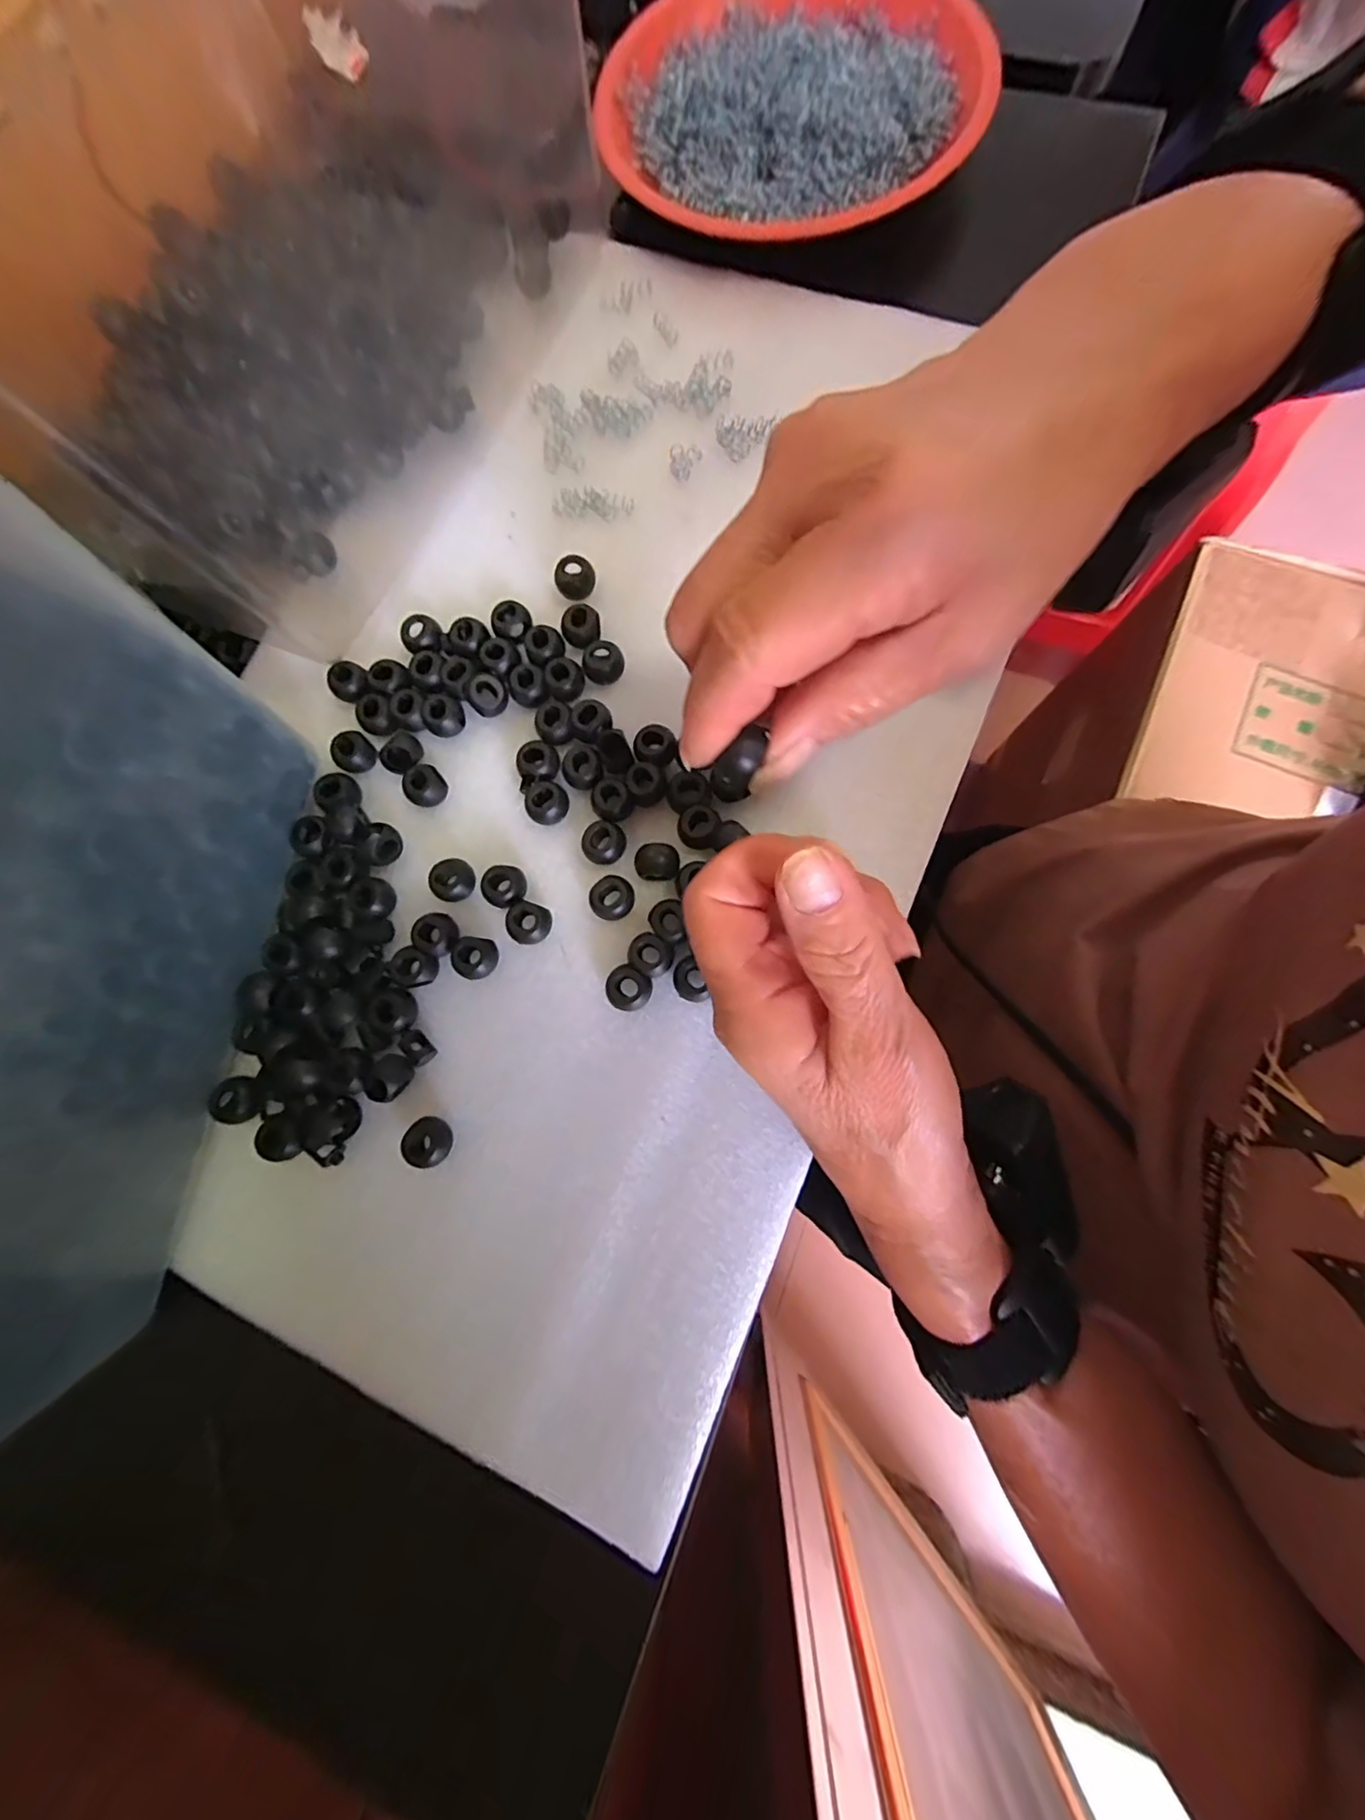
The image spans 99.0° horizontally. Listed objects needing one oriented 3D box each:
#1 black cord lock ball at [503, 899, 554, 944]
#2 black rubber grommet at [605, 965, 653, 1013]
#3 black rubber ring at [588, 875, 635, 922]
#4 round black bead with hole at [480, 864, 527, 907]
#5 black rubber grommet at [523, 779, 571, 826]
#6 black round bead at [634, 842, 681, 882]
[{"bbox_3d":[-0.067,0.006,0.252,0.018,0.009,0.018,-1,78,3],"label":"black cord lock ball"},{"bbox_3d":[-0.022,0.033,0.244,0.018,0.015,0.017,22,81,8],"label":"black rubber grommet"},{"bbox_3d":[-0.030,-0.004,0.251,0.018,0.013,0.019,-1,78,3],"label":"black rubber ring"},{"bbox_3d":[-0.078,-0.010,0.256,0.018,0.011,0.019,-1,78,3],"label":"round black bead with hole"},{"bbox_3d":[-0.061,-0.047,0.263,0.018,0.015,0.019,-1,78,3],"label":"black rubber grommet"},{"bbox_3d":[-0.011,-0.020,0.249,0.019,0.016,0.014,7,79,5],"label":"black round bead"}]

